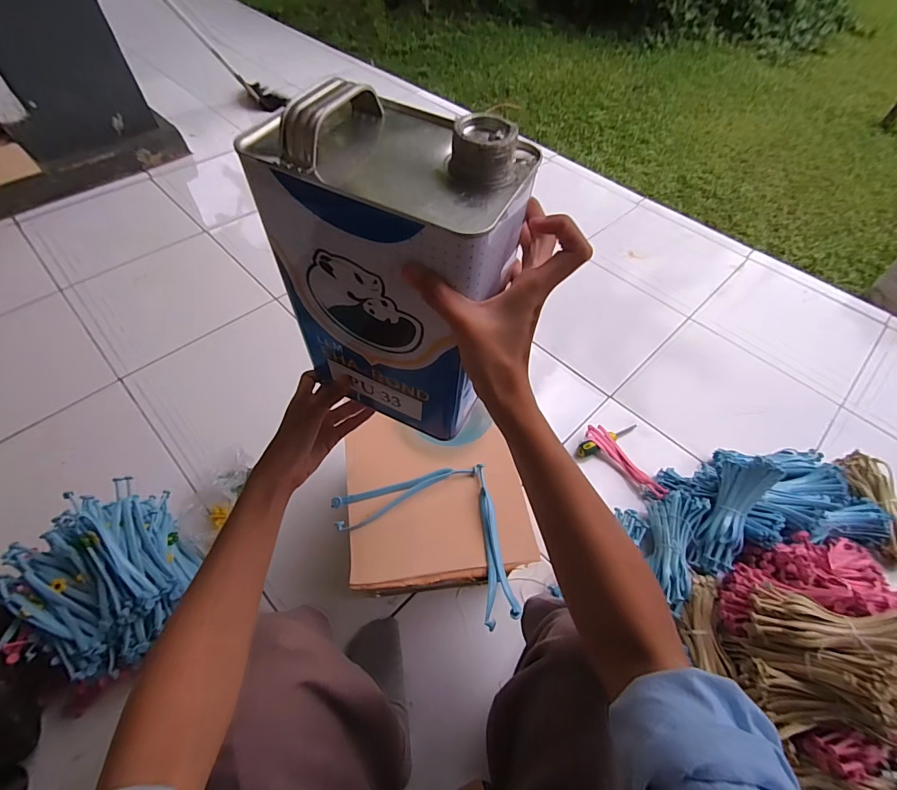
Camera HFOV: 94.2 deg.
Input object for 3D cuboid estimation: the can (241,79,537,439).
[{"bbox_3d":[-0.039,-0.090,0.336,0.161,0.239,0.099,25,58,14],"label":"can"}]

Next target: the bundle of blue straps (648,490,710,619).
[{"bbox_3d":[0.392,0.261,0.722,0.074,0.056,0.206,20,57,10],"label":"bundle of blue straps"}]

